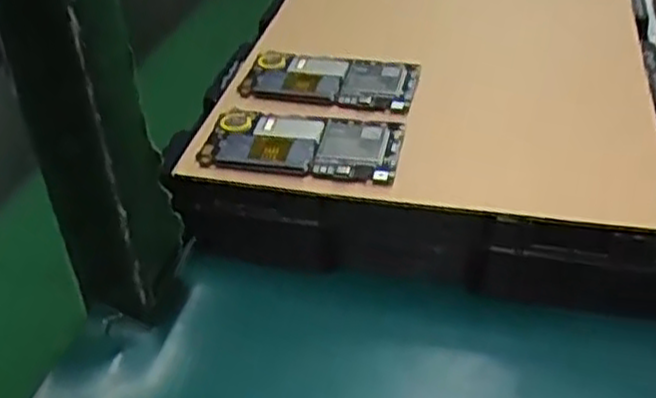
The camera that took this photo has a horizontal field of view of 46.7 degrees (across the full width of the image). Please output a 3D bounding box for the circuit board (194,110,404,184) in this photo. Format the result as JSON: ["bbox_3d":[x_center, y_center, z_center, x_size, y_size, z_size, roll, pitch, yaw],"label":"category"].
[{"bbox_3d":[-0.017,-0.036,0.486,0.123,0.010,0.067,5,37,13],"label":"circuit board"}]

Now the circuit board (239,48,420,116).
[{"bbox_3d":[0.000,-0.085,0.543,0.120,0.009,0.066,9,46,16],"label":"circuit board"}]

